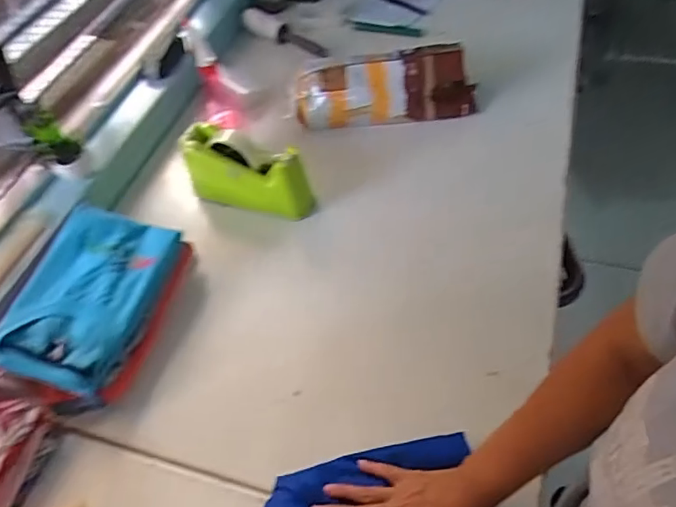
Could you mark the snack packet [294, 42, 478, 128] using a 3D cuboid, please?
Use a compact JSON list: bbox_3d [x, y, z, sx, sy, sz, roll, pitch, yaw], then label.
[{"bbox_3d":[0.079,-0.288,0.913,0.301,0.101,0.086,-6,52,0],"label":"snack packet"}]

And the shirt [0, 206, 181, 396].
[{"bbox_3d":[-0.326,0.051,0.694,0.156,0.047,0.228,10,54,12],"label":"shirt"}]

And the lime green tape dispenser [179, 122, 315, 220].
[{"bbox_3d":[-0.140,-0.115,0.825,0.195,0.123,0.057,19,56,18],"label":"lime green tape dispenser"}]

